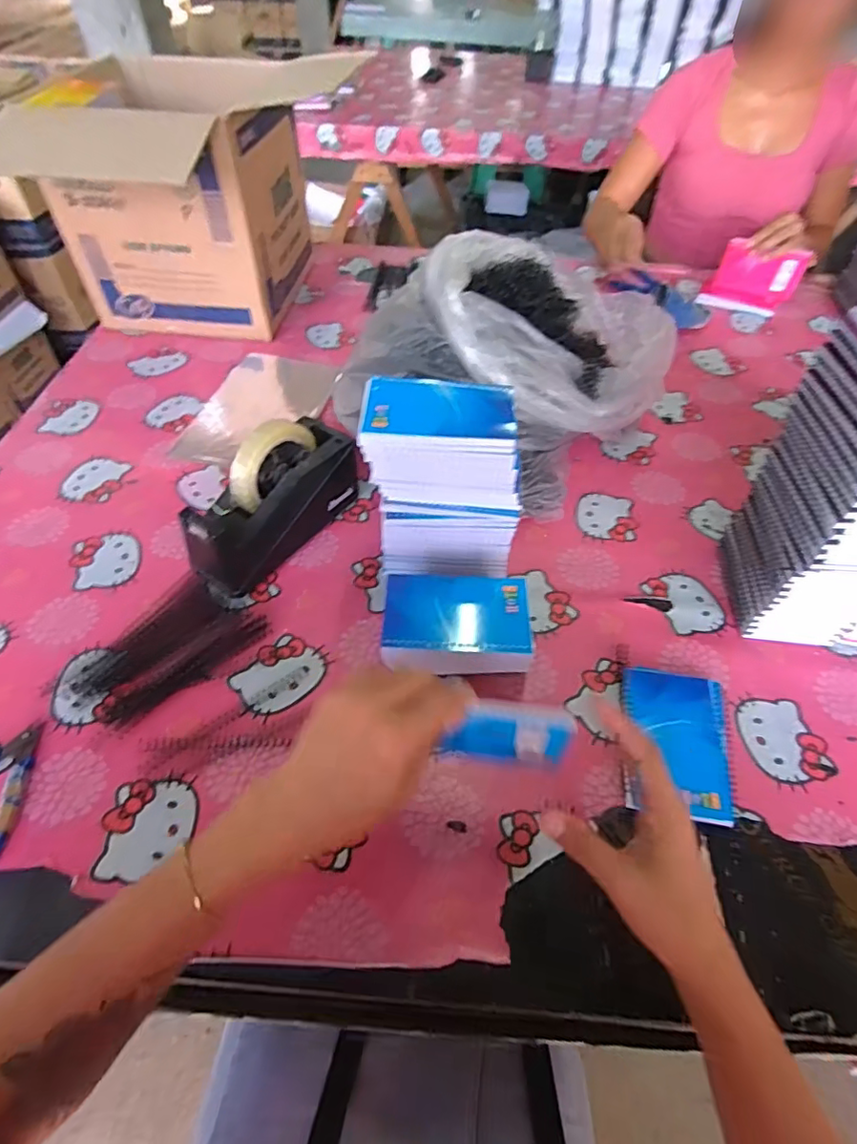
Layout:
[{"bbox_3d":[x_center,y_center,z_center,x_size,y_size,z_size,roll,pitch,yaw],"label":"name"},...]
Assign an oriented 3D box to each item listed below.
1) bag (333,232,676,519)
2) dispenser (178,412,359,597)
[{"bbox_3d":[0.134,-0.258,0.683,0.247,0.224,0.347,39,60,25],"label":"bag"},{"bbox_3d":[-0.167,-0.080,0.598,0.070,0.124,0.203,31,57,21],"label":"dispenser"}]

